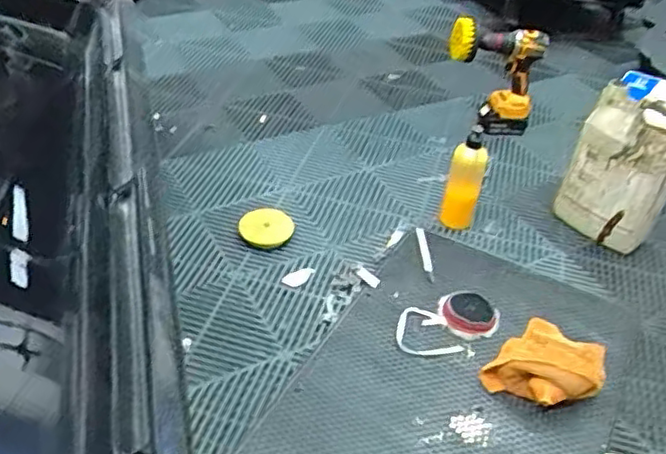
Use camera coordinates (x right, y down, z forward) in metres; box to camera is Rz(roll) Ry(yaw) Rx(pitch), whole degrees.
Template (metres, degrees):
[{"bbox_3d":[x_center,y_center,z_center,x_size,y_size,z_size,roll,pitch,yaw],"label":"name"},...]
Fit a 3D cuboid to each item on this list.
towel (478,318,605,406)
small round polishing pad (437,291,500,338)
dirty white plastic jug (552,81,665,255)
[{"bbox_3d":[0.312,0.207,0.978,0.124,0.091,0.138,-24,46,-32],"label":"towel"},{"bbox_3d":[0.221,0.145,1.105,0.076,0.033,0.094,-22,45,-30],"label":"small round polishing pad"},{"bbox_3d":[0.547,-0.102,1.294,0.094,0.277,0.193,-16,42,-24],"label":"dirty white plastic jug"}]

